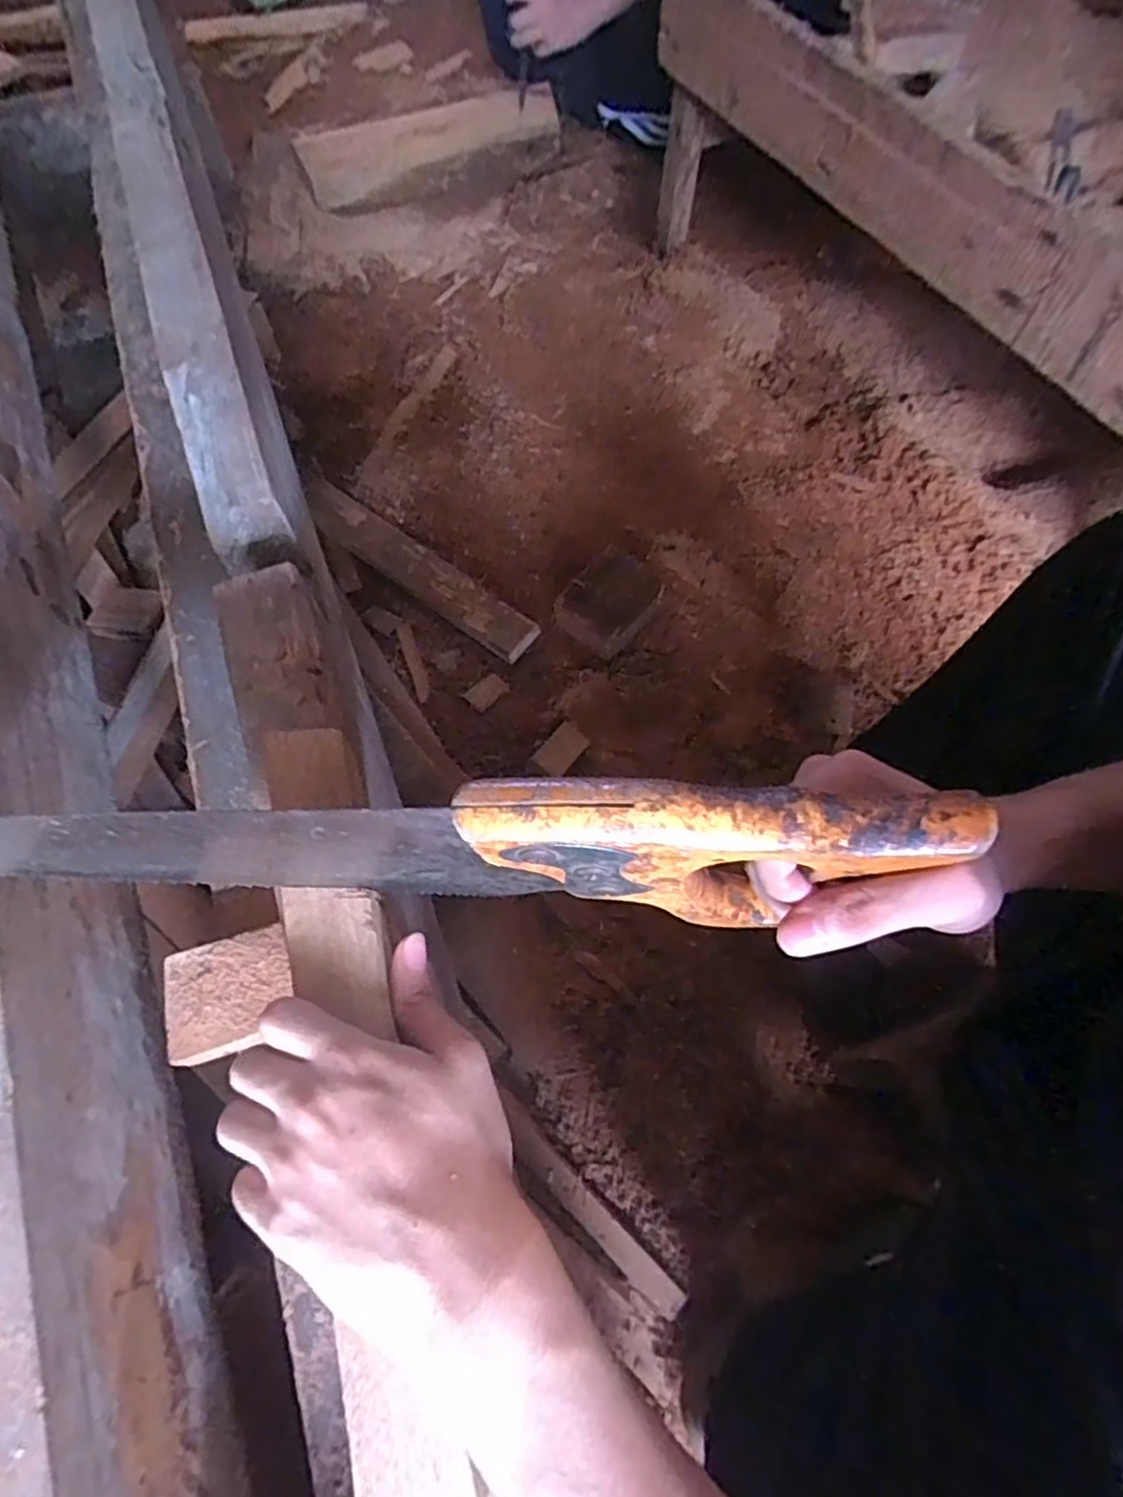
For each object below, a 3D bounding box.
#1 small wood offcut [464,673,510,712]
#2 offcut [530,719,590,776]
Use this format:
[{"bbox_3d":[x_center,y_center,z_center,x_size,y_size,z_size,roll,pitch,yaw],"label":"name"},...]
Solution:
[{"bbox_3d":[-0.087,-0.067,0.821,0.032,0.004,0.047,41,71,18],"label":"small wood offcut"},{"bbox_3d":[0.000,0.001,0.789,0.039,0.009,0.062,36,70,16],"label":"offcut"}]

